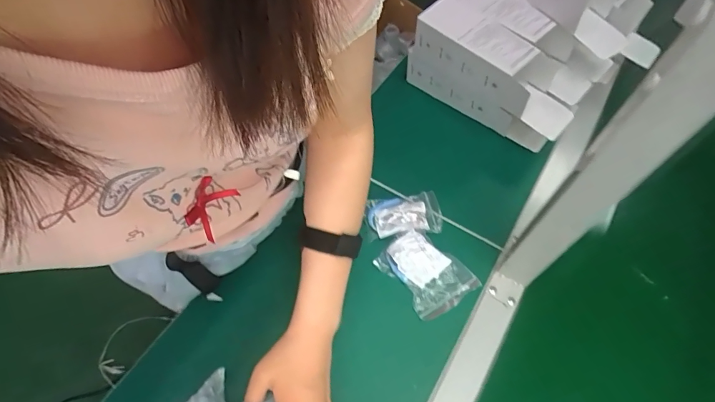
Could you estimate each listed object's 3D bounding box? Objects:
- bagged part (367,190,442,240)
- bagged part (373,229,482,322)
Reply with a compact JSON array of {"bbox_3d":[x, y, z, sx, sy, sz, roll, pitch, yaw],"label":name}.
[{"bbox_3d":[0.063,0.019,0.566,0.097,0.022,0.060,-5,58,-6],"label":"bagged part"},{"bbox_3d":[0.087,0.089,0.524,0.082,0.028,0.106,-32,64,-20],"label":"bagged part"}]

